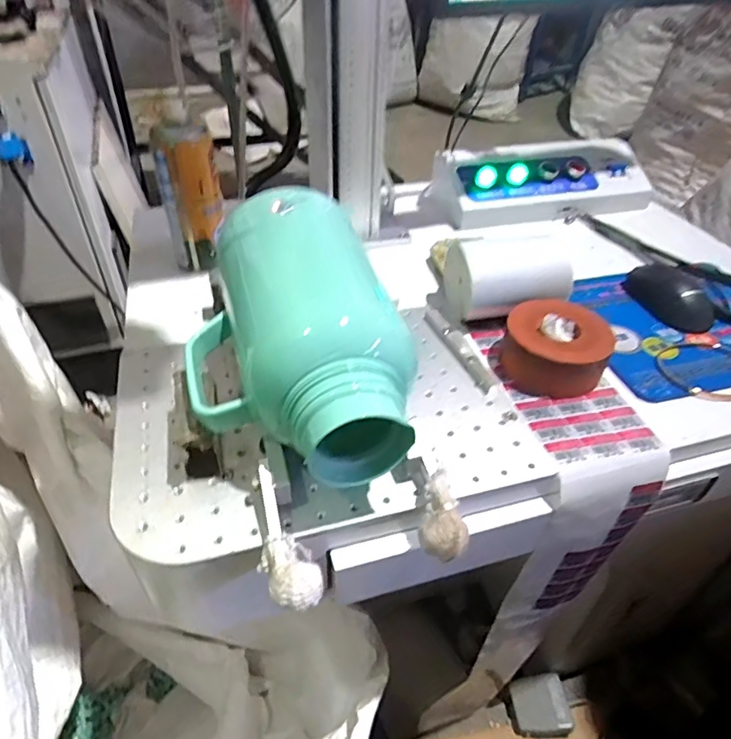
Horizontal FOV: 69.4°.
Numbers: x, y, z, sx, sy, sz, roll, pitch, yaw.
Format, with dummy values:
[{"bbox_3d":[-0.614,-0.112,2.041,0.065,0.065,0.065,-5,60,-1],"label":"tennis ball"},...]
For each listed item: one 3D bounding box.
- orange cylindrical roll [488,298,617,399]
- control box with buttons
[{"bbox_3d":[0.180,-0.024,0.509,0.104,0.051,0.092,19,44,18],"label":"orange cylindrical roll"},{"bbox_3d":[0.272,-0.282,0.805,0.338,0.088,0.132,-11,43,-15],"label":"control box with buttons"}]

